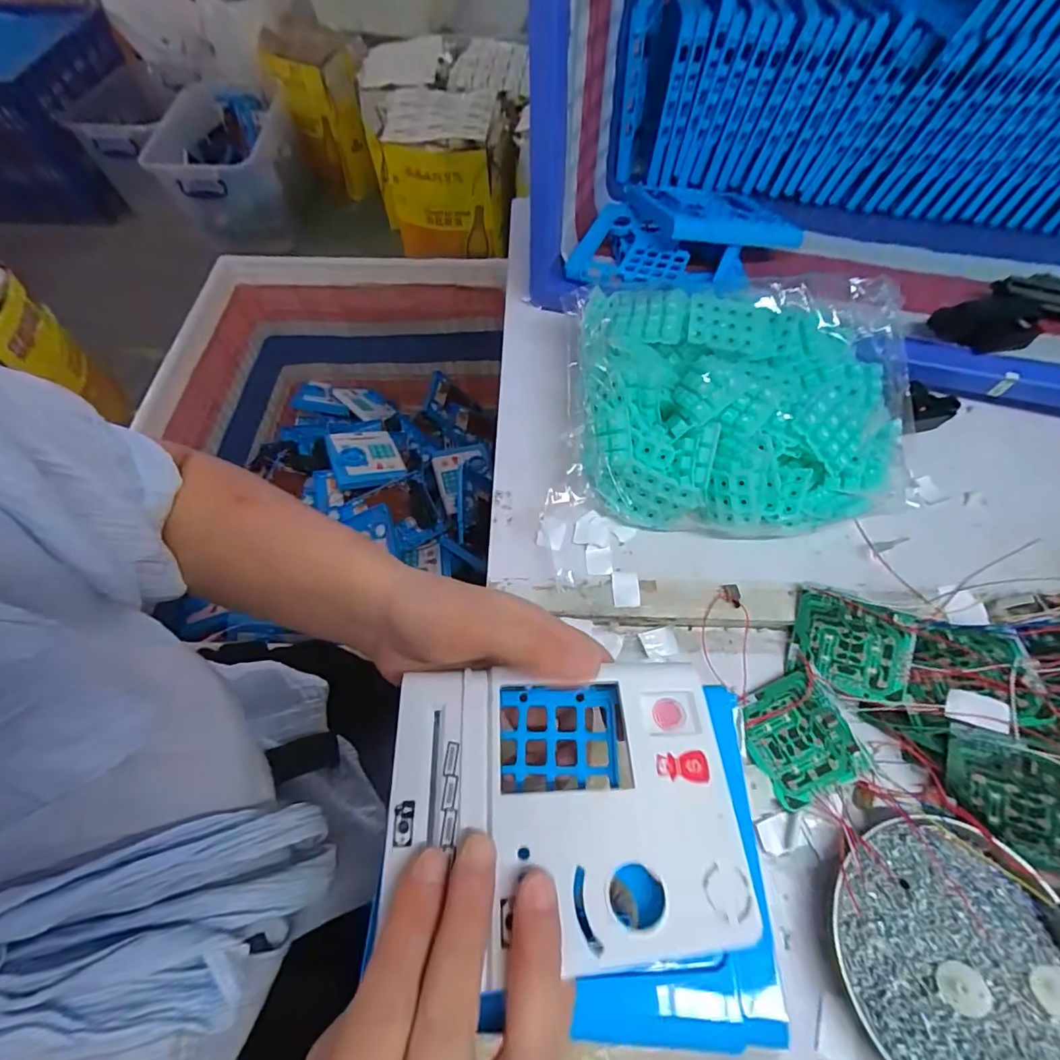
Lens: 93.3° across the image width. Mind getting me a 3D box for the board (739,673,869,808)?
[{"bbox_3d":[0.182,0.141,0.340,0.062,0.010,0.070,-21,64,-10],"label":"board"}]

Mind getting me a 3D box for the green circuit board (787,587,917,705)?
[{"bbox_3d":[0.230,0.083,0.360,0.073,0.006,0.067,14,78,30],"label":"green circuit board"}]

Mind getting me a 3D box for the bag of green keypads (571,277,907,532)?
[{"bbox_3d":[0.186,-0.114,0.429,0.283,0.085,0.233,2,62,2],"label":"bag of green keypads"}]

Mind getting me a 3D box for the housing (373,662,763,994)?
[{"bbox_3d":[0.013,0.111,0.209,0.140,0.019,0.107,-3,62,-1],"label":"housing"}]

